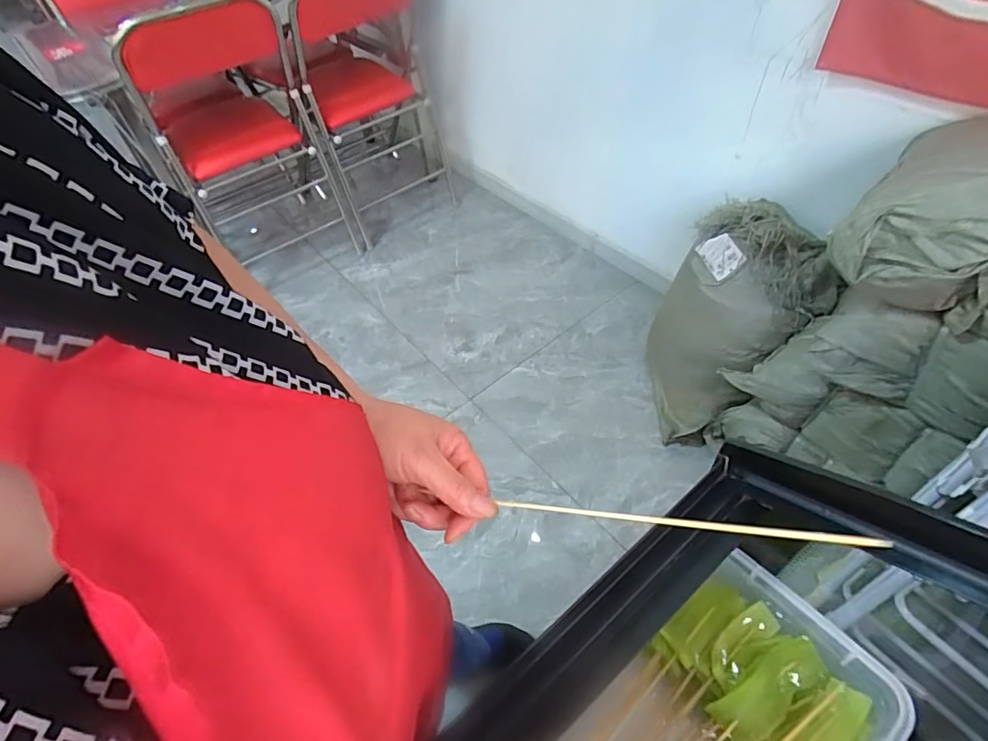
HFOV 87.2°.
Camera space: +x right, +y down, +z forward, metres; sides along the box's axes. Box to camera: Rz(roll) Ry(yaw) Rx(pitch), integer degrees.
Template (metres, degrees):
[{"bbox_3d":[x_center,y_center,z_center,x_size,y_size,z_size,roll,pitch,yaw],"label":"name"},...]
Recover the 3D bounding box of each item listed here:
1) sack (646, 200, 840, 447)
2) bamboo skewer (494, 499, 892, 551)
[{"bbox_3d":[0.572,-0.104,1.263,0.274,0.534,0.347,-4,51,0],"label":"sack"},{"bbox_3d":[0.097,0.084,0.288,0.200,0.006,0.004,0,50,22],"label":"bamboo skewer"}]

